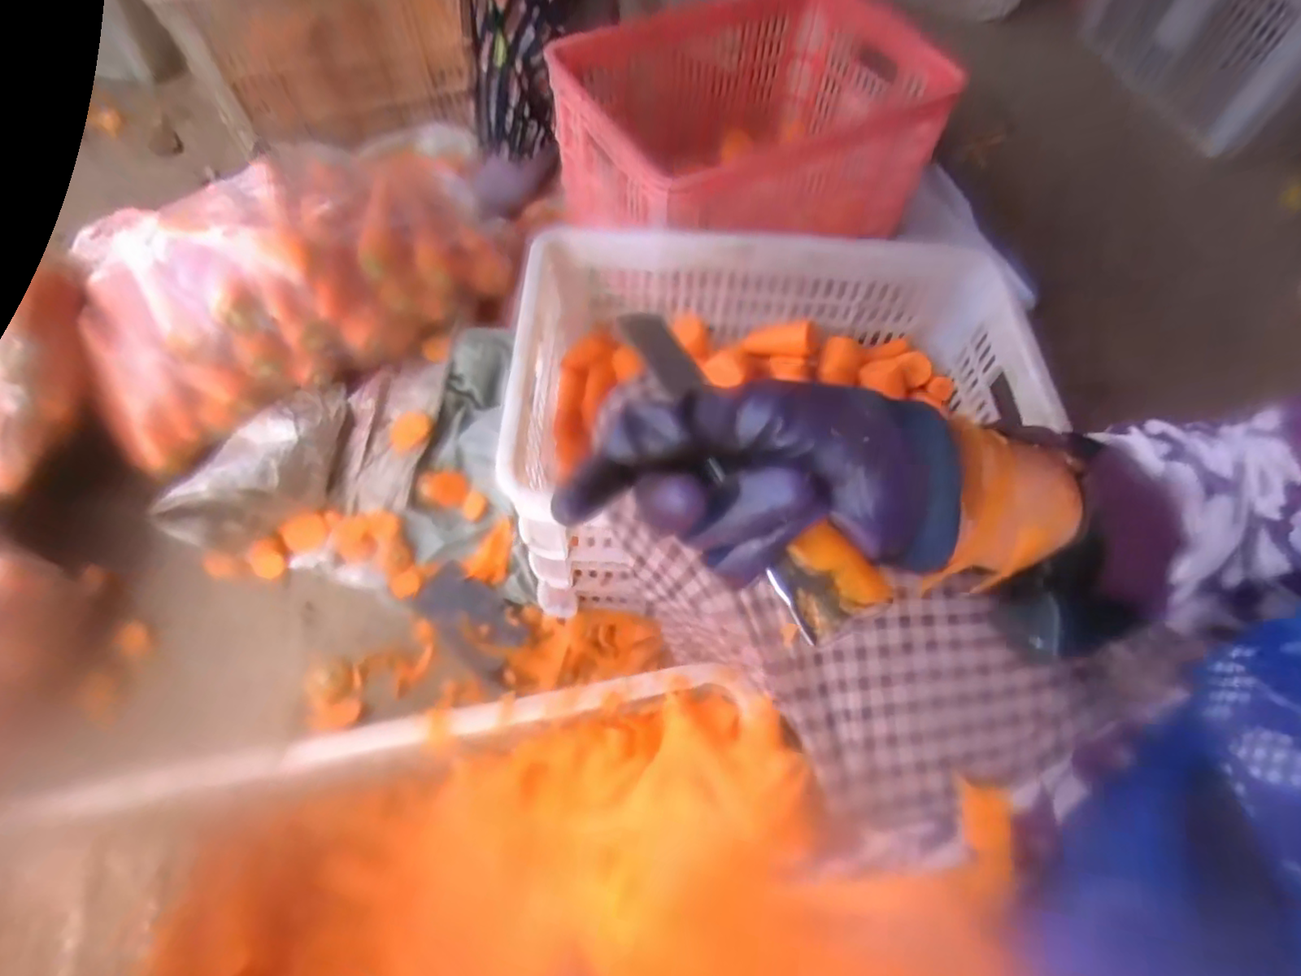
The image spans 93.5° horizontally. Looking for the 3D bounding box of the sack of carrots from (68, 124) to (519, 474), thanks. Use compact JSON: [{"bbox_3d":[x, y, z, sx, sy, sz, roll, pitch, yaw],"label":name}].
[{"bbox_3d":[-0.510,-0.286,0.880,0.556,0.206,0.266,-30,67,-17],"label":"sack of carrots"}]

